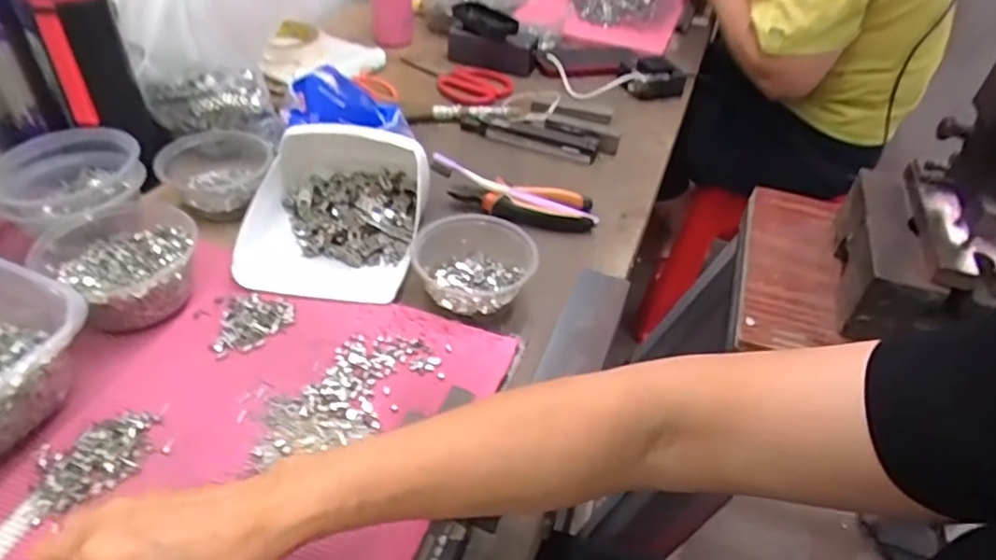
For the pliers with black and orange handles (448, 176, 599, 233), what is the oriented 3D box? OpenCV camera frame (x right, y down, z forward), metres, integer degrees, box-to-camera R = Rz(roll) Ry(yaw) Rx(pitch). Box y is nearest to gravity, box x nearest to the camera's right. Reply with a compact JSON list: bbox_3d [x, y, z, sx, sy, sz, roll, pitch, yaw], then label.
[{"bbox_3d":[0.028,-0.082,0.663,0.146,0.027,0.051,4,43,-3],"label":"pliers with black and orange handles"}]

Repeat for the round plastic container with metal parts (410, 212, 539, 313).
[{"bbox_3d":[-0.021,-0.014,0.562,0.103,0.043,0.091,7,43,0],"label":"round plastic container with metal parts"}]

